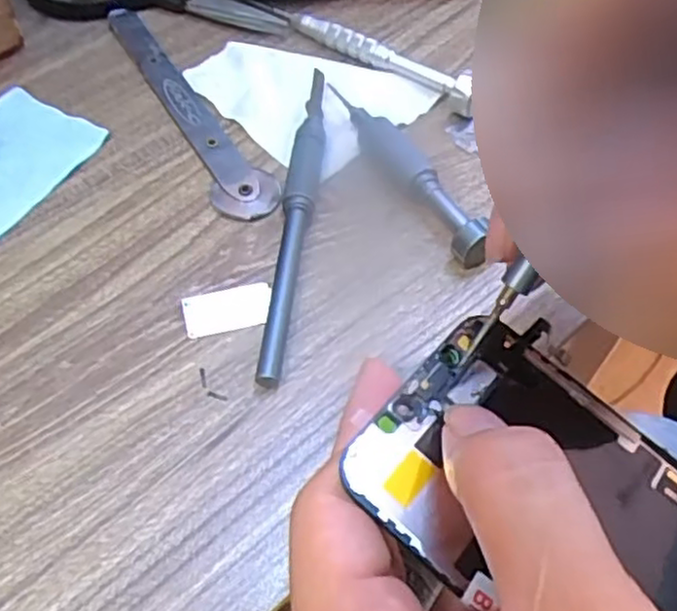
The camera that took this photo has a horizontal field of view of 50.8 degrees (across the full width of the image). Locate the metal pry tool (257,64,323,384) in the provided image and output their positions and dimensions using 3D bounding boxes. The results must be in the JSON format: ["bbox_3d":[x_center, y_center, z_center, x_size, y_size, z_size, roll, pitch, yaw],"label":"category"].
[{"bbox_3d":[-0.016,-0.038,0.274,0.013,0.012,0.150,7,55,0],"label":"metal pry tool"}]

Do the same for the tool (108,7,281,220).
[{"bbox_3d":[-0.067,-0.089,0.310,0.024,0.004,0.144,-24,60,-20],"label":"tool"}]

